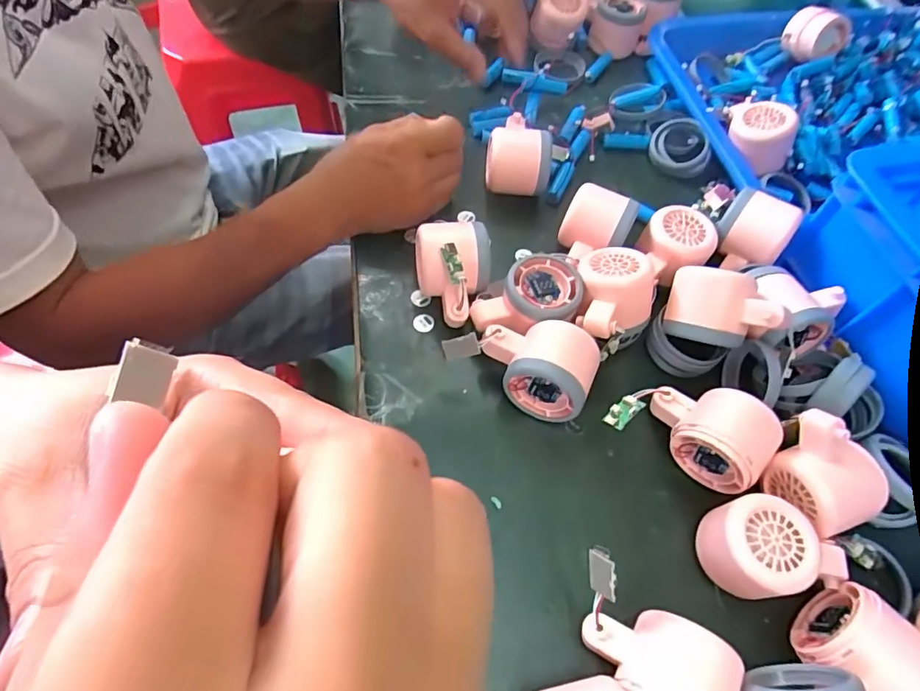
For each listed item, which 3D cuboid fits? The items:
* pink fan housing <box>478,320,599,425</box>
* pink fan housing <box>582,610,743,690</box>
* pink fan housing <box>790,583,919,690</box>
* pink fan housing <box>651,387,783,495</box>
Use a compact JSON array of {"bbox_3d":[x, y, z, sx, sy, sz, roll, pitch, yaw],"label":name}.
[{"bbox_3d":[0.056,0.014,0.382,0.081,0.063,0.057,25,61,9],"label":"pink fan housing"},{"bbox_3d":[0.107,0.180,0.295,0.073,0.057,0.055,27,62,9],"label":"pink fan housing"},{"bbox_3d":[0.232,0.184,0.306,0.053,0.060,0.063,43,66,17],"label":"pink fan housing"},{"bbox_3d":[0.179,0.058,0.370,0.053,0.059,0.083,-34,70,-21],"label":"pink fan housing"}]

